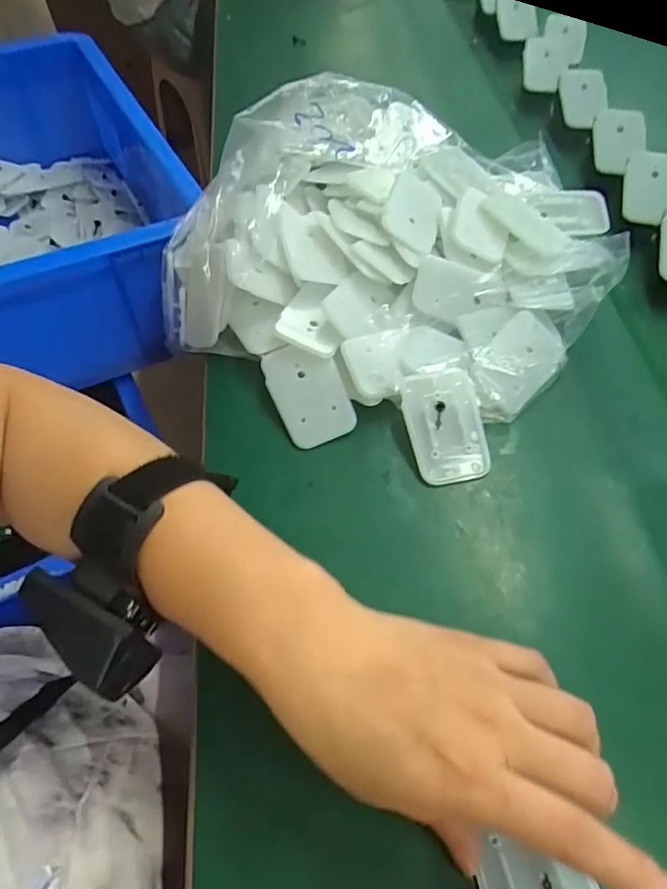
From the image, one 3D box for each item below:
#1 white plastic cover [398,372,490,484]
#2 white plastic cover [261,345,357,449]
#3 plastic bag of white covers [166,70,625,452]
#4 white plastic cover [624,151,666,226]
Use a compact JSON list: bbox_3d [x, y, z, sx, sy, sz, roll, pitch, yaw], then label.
[{"bbox_3d":[0.067,-0.011,0.329,0.044,0.005,0.067,-12,81,-7],"label":"white plastic cover"},{"bbox_3d":[-0.016,-0.032,0.348,0.043,0.006,0.066,-26,78,-1],"label":"white plastic cover"},{"bbox_3d":[0.039,-0.150,0.398,0.290,0.082,0.295,35,63,21],"label":"plastic bag of white covers"},{"bbox_3d":[0.250,-0.203,0.435,0.039,0.008,0.072,7,70,23],"label":"white plastic cover"}]

